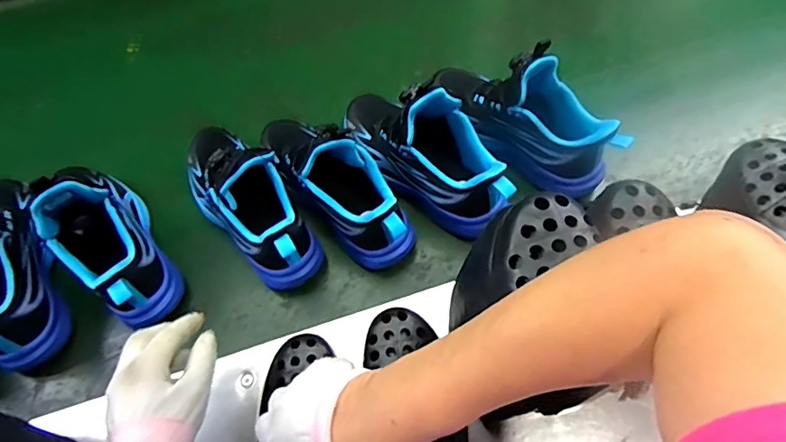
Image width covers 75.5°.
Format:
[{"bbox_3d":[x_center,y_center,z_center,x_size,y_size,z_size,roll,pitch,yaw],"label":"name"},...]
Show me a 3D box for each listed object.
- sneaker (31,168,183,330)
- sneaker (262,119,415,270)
[{"bbox_3d":[-0.330,0.001,0.563,0.222,0.135,0.089,41,71,22],"label":"sneaker"},{"bbox_3d":[-0.074,-0.053,0.587,0.077,0.121,0.238,-37,66,-16],"label":"sneaker"}]

